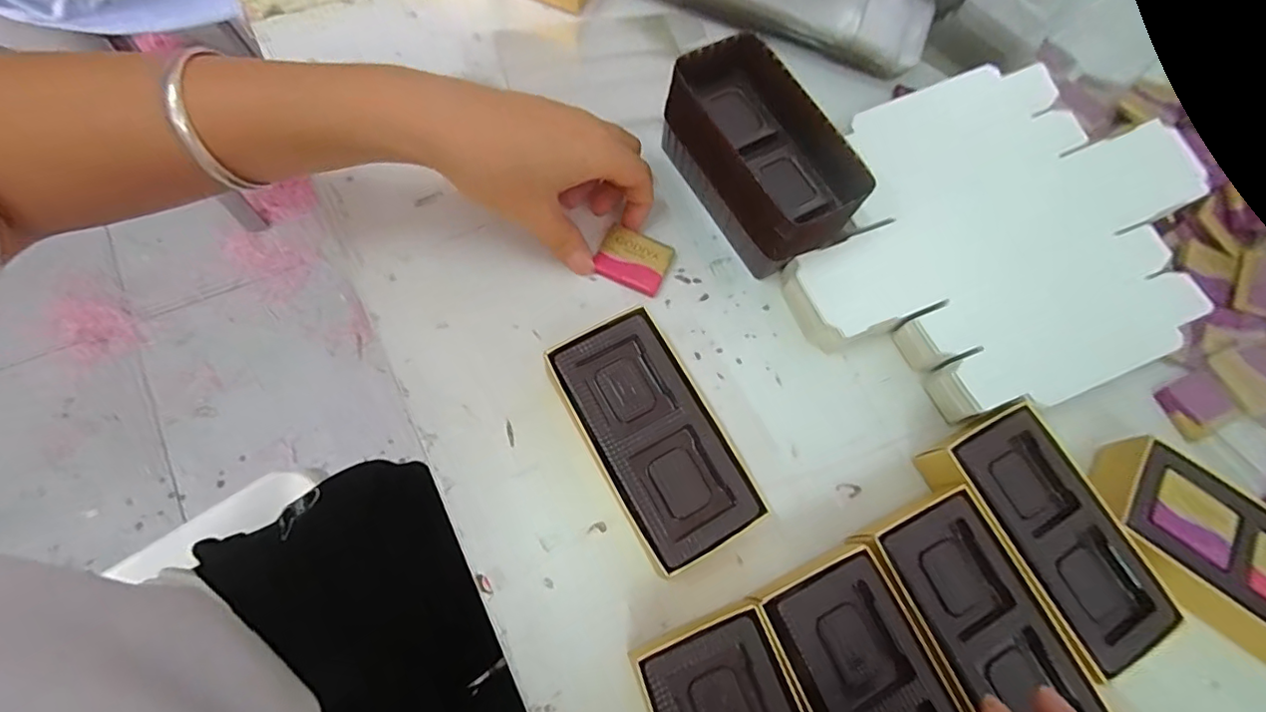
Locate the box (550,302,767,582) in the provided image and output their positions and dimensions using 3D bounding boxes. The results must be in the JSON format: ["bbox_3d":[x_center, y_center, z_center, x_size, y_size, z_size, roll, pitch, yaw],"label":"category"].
[{"bbox_3d":[0.010,0.039,0.268,0.055,0.028,0.112,-27,75,-15],"label":"box"}]

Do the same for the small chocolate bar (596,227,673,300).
[{"bbox_3d":[0.001,-0.054,0.317,0.038,0.009,0.031,23,73,7],"label":"small chocolate bar"}]

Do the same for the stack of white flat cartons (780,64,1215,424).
[{"bbox_3d":[0.205,-0.066,0.330,0.243,0.041,0.185,-19,73,-13],"label":"stack of white flat cartons"}]

